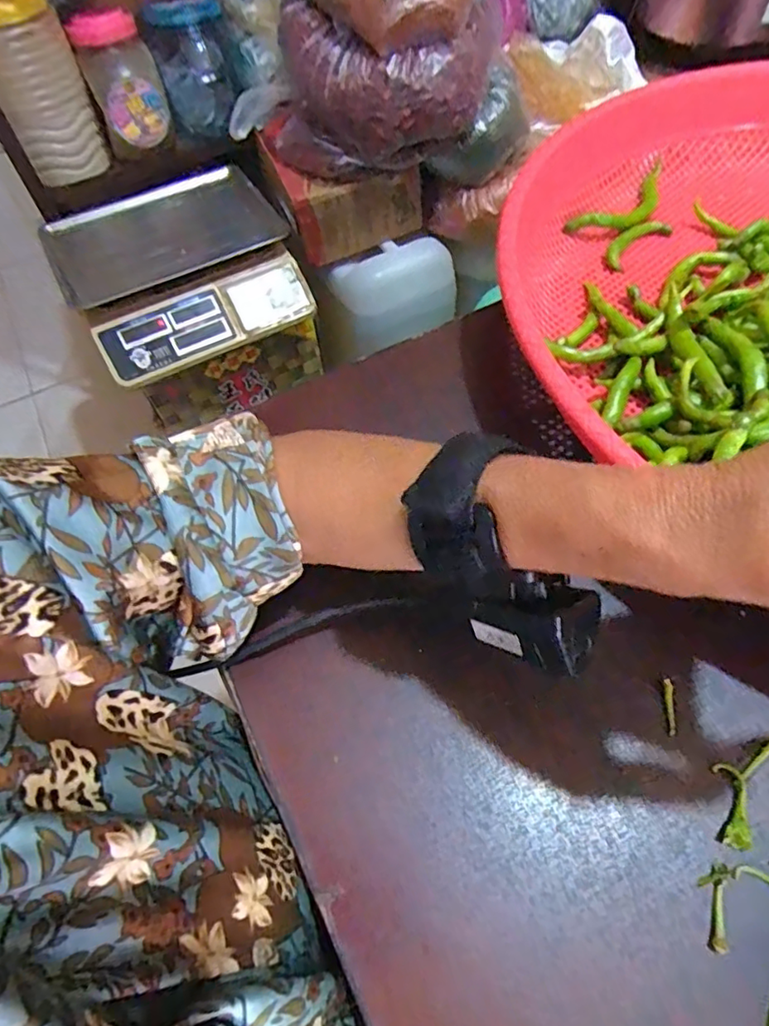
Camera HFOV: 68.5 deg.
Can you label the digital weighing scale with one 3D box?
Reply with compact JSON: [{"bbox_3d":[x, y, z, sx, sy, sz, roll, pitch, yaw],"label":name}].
[{"bbox_3d":[-0.322,-0.389,0.901,0.327,0.109,0.328,-24,62,-11],"label":"digital weighing scale"}]

